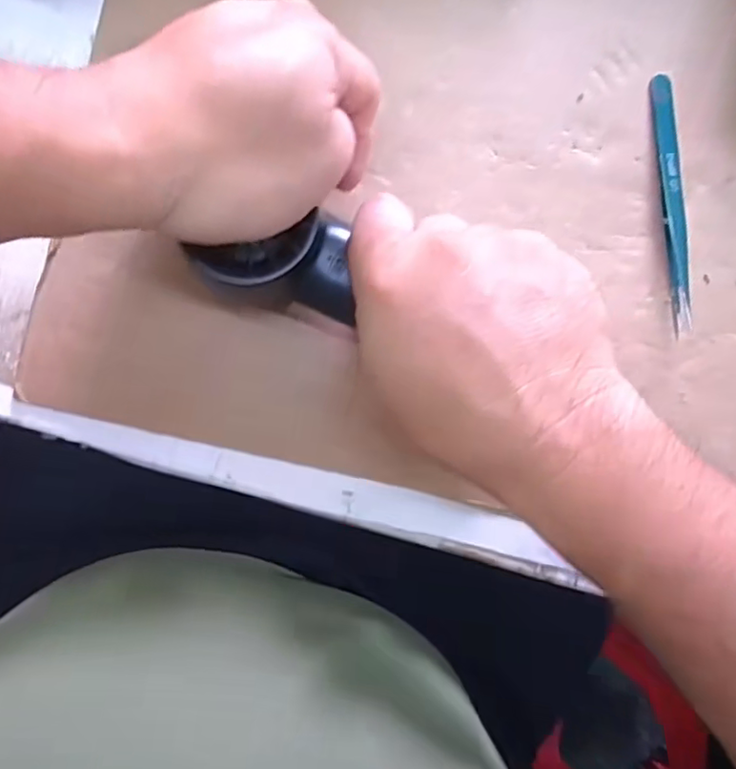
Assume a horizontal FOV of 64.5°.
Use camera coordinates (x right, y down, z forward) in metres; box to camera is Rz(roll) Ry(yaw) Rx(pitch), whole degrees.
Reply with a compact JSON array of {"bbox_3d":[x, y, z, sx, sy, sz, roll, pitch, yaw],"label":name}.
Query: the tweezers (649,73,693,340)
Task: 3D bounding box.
[{"bbox_3d":[0.156,-0.092,0.295,0.012,0.010,0.128,-6,92,-7],"label":"tweezers"}]

